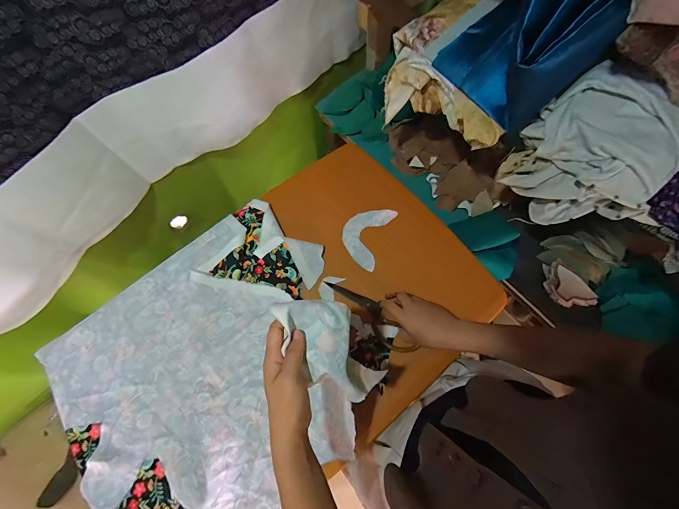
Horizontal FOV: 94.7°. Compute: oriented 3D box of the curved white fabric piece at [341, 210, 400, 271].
[{"bbox_3d":[0.052,-0.042,0.622,0.083,0.010,0.130,25,76,3],"label":"curved white fabric piece"}]

